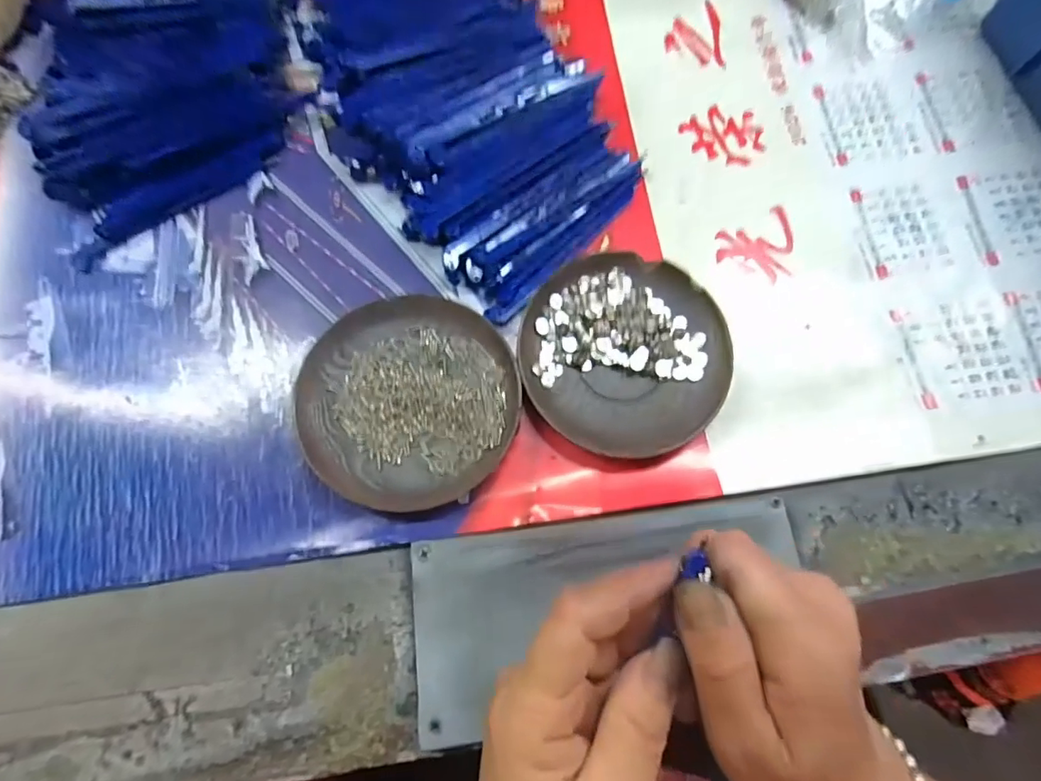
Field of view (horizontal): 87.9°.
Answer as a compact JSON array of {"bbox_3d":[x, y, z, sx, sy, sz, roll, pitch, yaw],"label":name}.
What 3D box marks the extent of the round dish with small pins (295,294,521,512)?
[{"bbox_3d":[-0.060,0.004,0.295,0.112,0.013,0.114,0,75,-1],"label":"round dish with small pins"}]

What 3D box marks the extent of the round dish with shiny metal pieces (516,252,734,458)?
[{"bbox_3d":[0.057,-0.021,0.303,0.112,0.013,0.111,-5,76,-2],"label":"round dish with shiny metal pieces"}]

